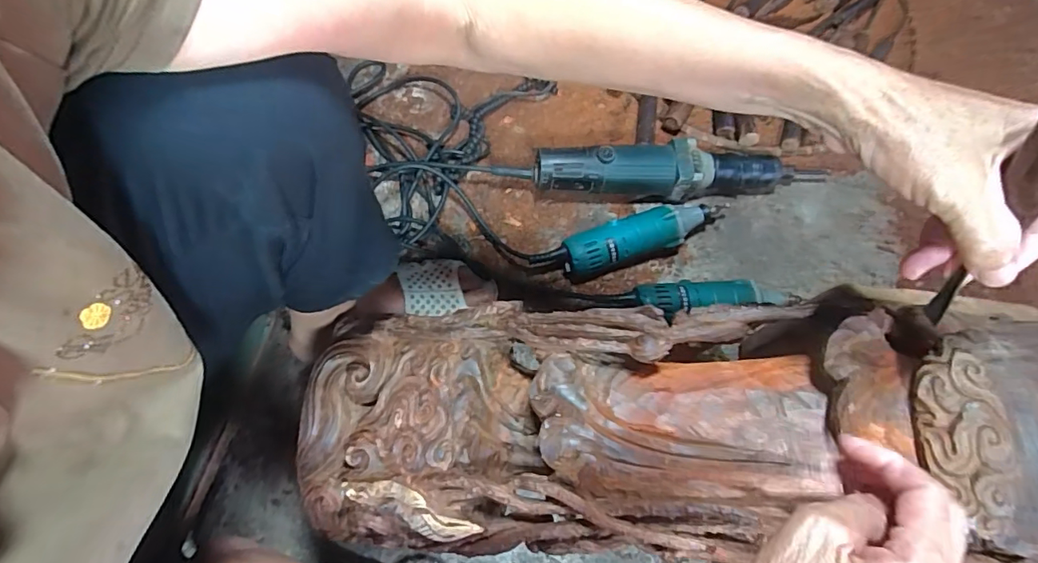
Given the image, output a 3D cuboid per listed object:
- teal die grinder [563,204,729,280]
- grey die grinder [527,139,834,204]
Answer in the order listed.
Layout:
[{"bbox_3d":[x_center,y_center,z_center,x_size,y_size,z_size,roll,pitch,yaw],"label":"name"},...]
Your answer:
[{"bbox_3d":[0.161,-0.056,0.655,0.219,0.056,0.057,-17,72,-8],"label":"teal die grinder"},{"bbox_3d":[0.221,-0.142,0.676,0.394,0.078,0.055,-1,70,-2],"label":"grey die grinder"}]

